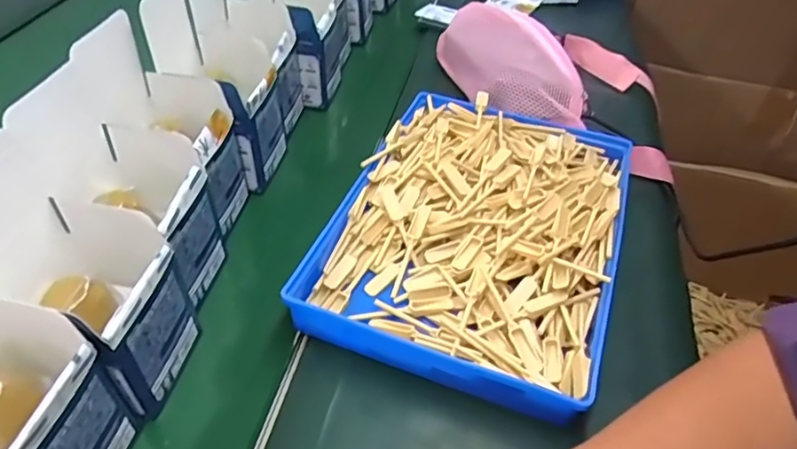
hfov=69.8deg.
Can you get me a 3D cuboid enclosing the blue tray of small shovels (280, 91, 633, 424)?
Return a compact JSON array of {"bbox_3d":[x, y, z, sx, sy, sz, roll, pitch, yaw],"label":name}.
[{"bbox_3d":[0.072,-0.001,0.514,0.234,0.054,0.313,18,47,14],"label":"blue tray of small shovels"}]

